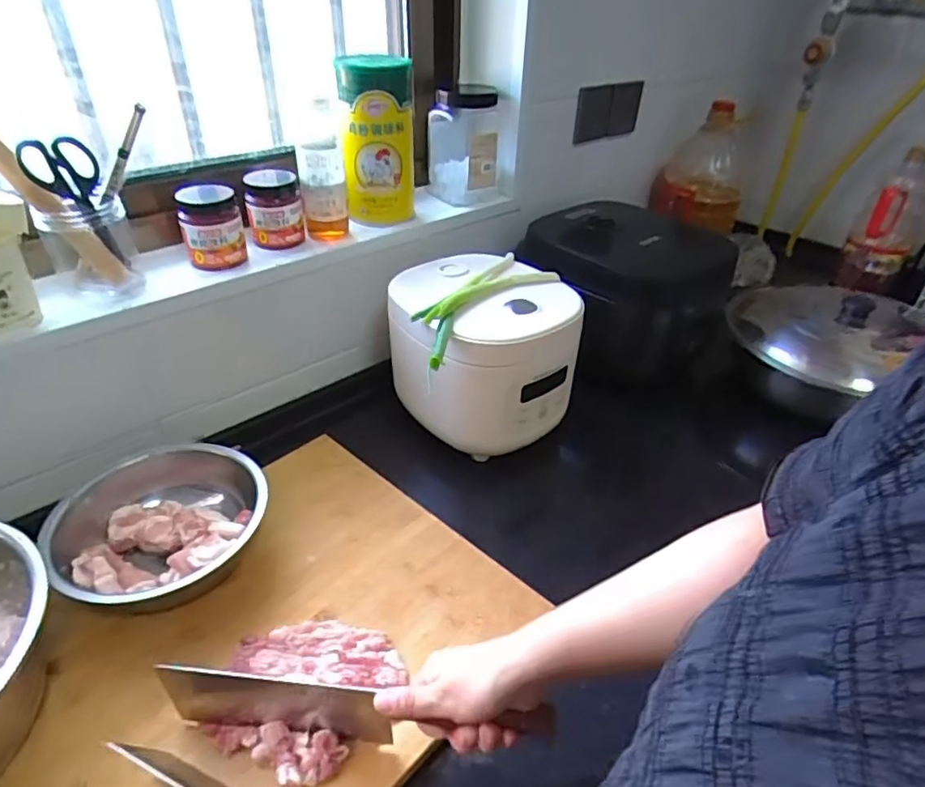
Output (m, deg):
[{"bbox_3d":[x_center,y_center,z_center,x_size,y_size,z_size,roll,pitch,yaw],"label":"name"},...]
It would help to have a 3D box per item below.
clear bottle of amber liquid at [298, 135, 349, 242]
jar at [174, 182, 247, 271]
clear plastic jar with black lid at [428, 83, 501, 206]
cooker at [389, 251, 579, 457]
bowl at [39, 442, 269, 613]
[{"bbox_3d":[-0.183,-0.269,0.764,0.057,0.118,0.049,-6,36,-10],"label":"clear bottle of amber liquid"},{"bbox_3d":[-0.305,-0.208,0.705,0.069,0.087,0.078,-10,37,-16],"label":"jar"},{"bbox_3d":[0.003,-0.386,0.903,0.113,0.148,0.095,1,35,0],"label":"clear plastic jar with black lid"},{"bbox_3d":[0.021,-0.057,0.775,0.201,0.180,0.221,-22,41,-29],"label":"cooker"},{"bbox_3d":[-0.309,0.139,0.602,0.196,0.070,0.202,1,35,-1],"label":"bowl"}]

